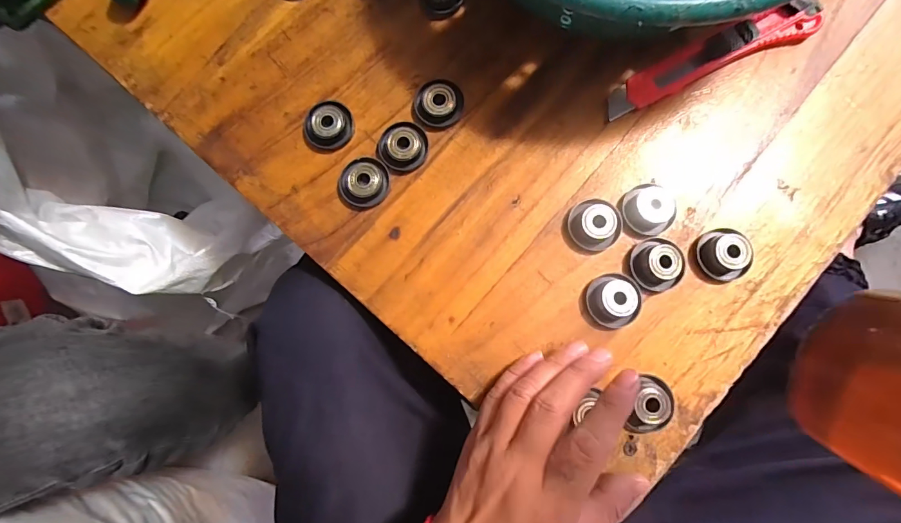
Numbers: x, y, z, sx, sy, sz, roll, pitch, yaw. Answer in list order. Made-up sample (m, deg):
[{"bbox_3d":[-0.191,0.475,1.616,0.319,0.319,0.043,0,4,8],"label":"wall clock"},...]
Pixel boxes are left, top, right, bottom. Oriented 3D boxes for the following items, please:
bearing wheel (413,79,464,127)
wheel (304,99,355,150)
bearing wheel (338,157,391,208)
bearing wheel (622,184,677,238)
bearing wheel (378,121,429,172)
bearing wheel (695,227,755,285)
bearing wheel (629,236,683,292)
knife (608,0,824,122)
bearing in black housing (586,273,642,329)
[{"bbox_3d":[-0.008,-0.105,0.281,0.030,0.011,0.031,0,82,2],"label":"bearing wheel"},{"bbox_3d":[-0.081,-0.091,0.281,0.031,0.010,0.033,0,82,2],"label":"wheel"},{"bbox_3d":[-0.057,-0.052,0.276,0.032,0.008,0.032,0,82,2],"label":"bearing wheel"},{"bbox_3d":[0.124,-0.032,0.265,0.029,0.014,0.032,-8,82,1],"label":"bearing wheel"},{"bbox_3d":[-0.031,-0.077,0.279,0.032,0.008,0.033,0,82,2],"label":"bearing wheel"},{"bbox_3d":[0.169,-0.004,0.260,0.030,0.014,0.031,0,82,2],"label":"bearing wheel"},{"bbox_3d":[0.127,0.002,0.259,0.030,0.015,0.032,0,82,2],"label":"bearing wheel"},{"bbox_3d":[0.172,-0.135,0.277,0.152,0.015,0.025,-25,82,-2],"label":"knife"},{"bbox_3d":[0.100,0.024,0.257,0.031,0.016,0.032,0,82,2],"label":"bearing in black housing"}]

